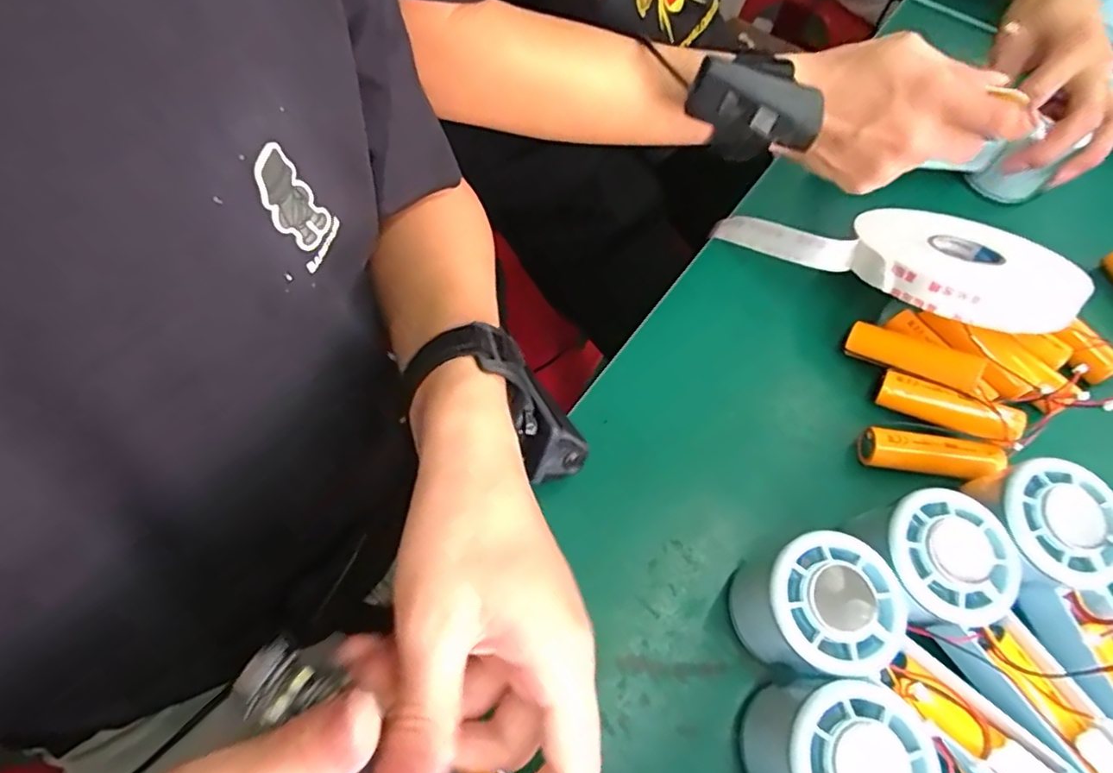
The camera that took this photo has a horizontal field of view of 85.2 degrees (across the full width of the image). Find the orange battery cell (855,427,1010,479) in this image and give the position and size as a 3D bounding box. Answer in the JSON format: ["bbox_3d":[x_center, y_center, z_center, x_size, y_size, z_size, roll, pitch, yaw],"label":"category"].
[{"bbox_3d":[0.207,0.039,0.335,0.070,0.023,0.019,11,63,2],"label":"orange battery cell"}]

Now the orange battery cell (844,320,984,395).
[{"bbox_3d":[0.207,-0.018,0.353,0.070,0.014,0.022,25,63,29],"label":"orange battery cell"}]

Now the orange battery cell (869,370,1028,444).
[{"bbox_3d":[0.219,0.011,0.338,0.071,0.018,0.021,21,62,26],"label":"orange battery cell"}]

